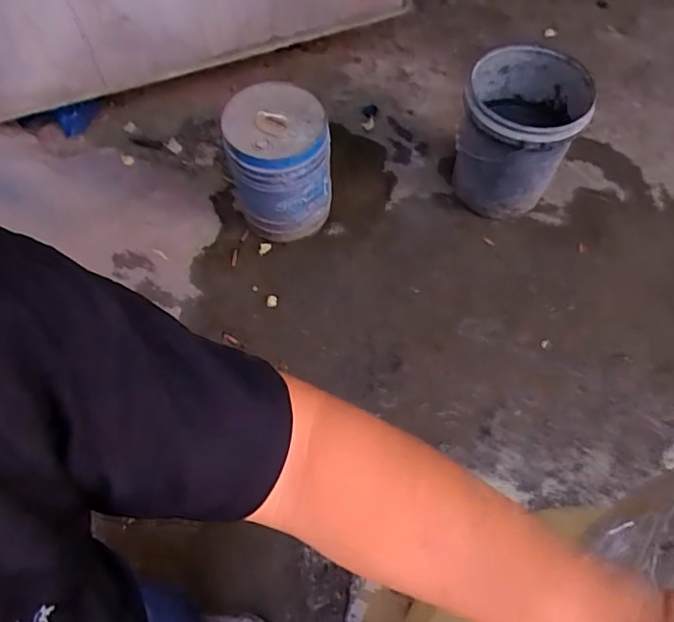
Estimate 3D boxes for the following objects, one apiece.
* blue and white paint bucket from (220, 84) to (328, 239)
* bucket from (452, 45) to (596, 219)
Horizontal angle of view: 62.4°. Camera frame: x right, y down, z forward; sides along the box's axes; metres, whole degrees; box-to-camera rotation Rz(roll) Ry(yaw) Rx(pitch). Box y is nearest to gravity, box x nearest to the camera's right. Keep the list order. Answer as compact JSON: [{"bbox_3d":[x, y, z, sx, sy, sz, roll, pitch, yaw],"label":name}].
[{"bbox_3d":[-0.157,-0.390,1.498,0.249,0.349,0.283,-15,65,-8],"label":"blue and white paint bucket"},{"bbox_3d":[0.483,-0.471,1.538,0.296,0.360,0.308,-1,63,1],"label":"bucket"}]

